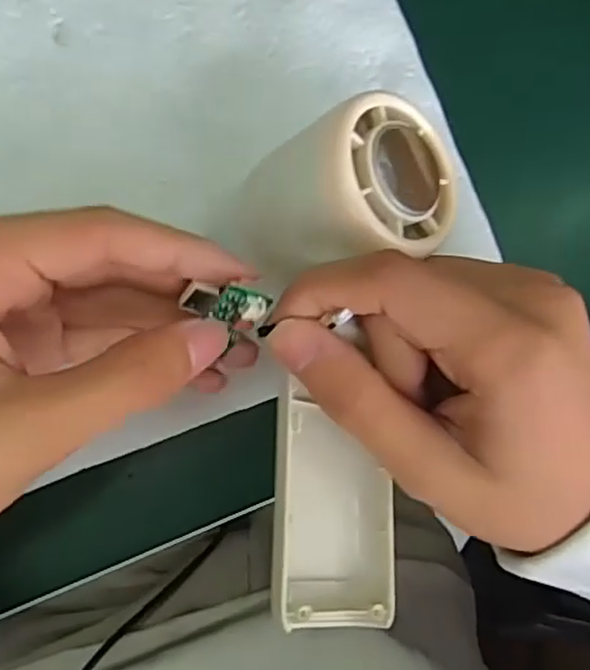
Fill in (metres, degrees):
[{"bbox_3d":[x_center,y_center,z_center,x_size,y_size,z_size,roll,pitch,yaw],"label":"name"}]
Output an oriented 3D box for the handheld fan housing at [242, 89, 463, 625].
[{"bbox_3d":[0.017,0.006,0.216,0.067,0.038,0.161,2,86,-3],"label":"handheld fan housing"}]

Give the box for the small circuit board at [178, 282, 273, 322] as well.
[{"bbox_3d":[-0.021,-0.010,0.207,0.029,0.009,0.009,5,78,35],"label":"small circuit board"}]

